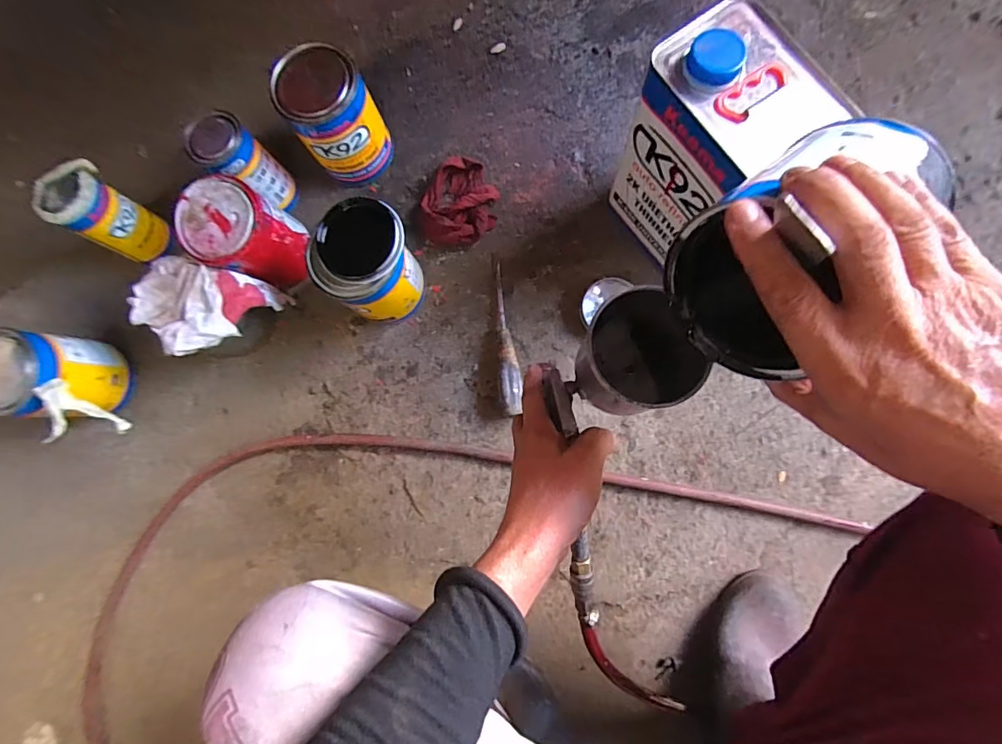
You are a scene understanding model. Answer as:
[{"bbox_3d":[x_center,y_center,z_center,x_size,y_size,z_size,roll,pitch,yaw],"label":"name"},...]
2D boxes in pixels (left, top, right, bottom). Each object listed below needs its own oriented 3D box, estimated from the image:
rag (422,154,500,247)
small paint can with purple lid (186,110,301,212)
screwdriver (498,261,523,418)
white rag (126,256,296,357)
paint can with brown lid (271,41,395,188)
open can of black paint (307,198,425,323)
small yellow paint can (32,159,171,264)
[{"bbox_3d":[-0.053,-0.231,0.642,0.098,0.030,0.115,22,85,7],"label":"rag"},{"bbox_3d":[-0.322,-0.259,0.604,0.066,0.134,0.066,-1,83,4],"label":"small paint can with purple lid"},{"bbox_3d":[0.008,-0.045,0.608,0.024,0.030,0.201,-6,82,4],"label":"screwdriver"},{"bbox_3d":[-0.357,-0.072,0.573,0.150,0.063,0.111,13,84,6],"label":"white rag"},{"bbox_3d":[-0.210,-0.326,0.613,0.102,0.140,0.102,-1,83,4],"label":"paint can with brown lid"},{"bbox_3d":[-0.157,-0.125,0.580,0.099,0.149,0.101,-1,83,4],"label":"open can of black paint"},{"bbox_3d":[-0.516,-0.209,0.619,0.074,0.119,0.078,-1,83,4],"label":"small yellow paint can"}]

